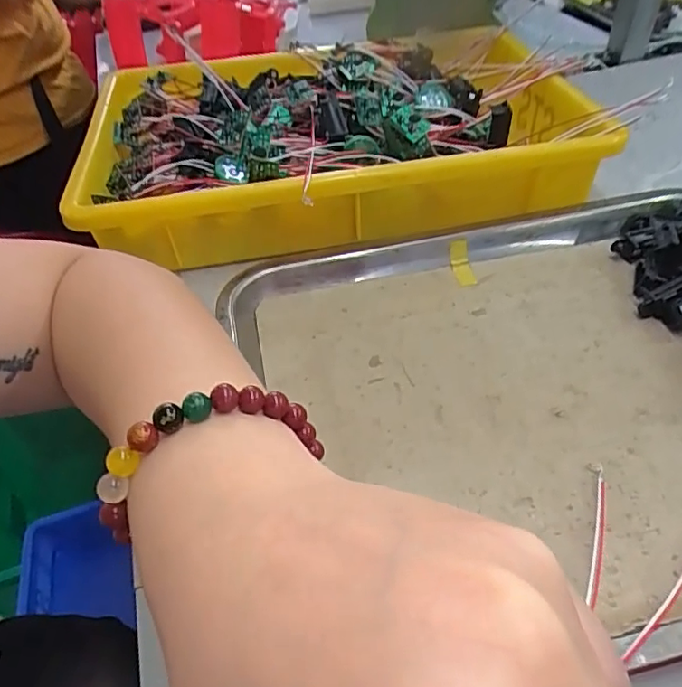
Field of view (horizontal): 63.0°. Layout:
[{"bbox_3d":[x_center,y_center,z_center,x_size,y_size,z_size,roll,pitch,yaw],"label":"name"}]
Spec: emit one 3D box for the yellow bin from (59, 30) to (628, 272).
[{"bbox_3d":[-0.002,-0.167,0.442,0.364,0.078,0.240,-9,45,-4],"label":"yellow bin"}]

